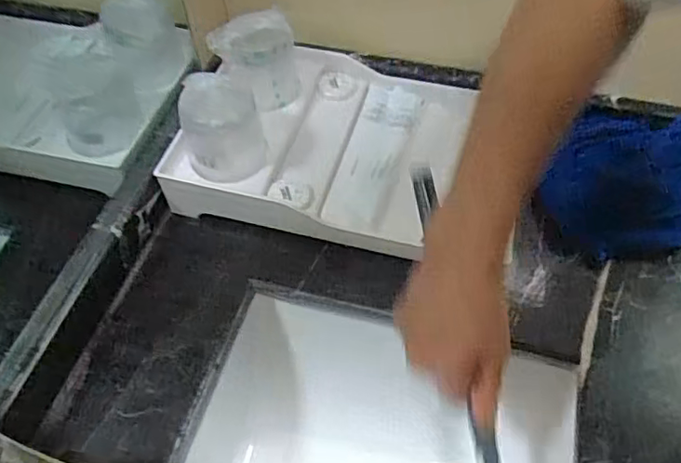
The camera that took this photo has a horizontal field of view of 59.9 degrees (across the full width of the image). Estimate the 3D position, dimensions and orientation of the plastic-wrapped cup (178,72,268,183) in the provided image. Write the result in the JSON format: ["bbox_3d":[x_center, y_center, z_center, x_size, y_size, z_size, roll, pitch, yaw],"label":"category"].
[{"bbox_3d":[-0.112,-0.102,0.562,0.071,0.077,0.076,-1,54,1],"label":"plastic-wrapped cup"}]

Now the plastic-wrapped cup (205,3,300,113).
[{"bbox_3d":[-0.087,-0.170,0.613,0.086,0.089,0.067,-7,54,-4],"label":"plastic-wrapped cup"}]

